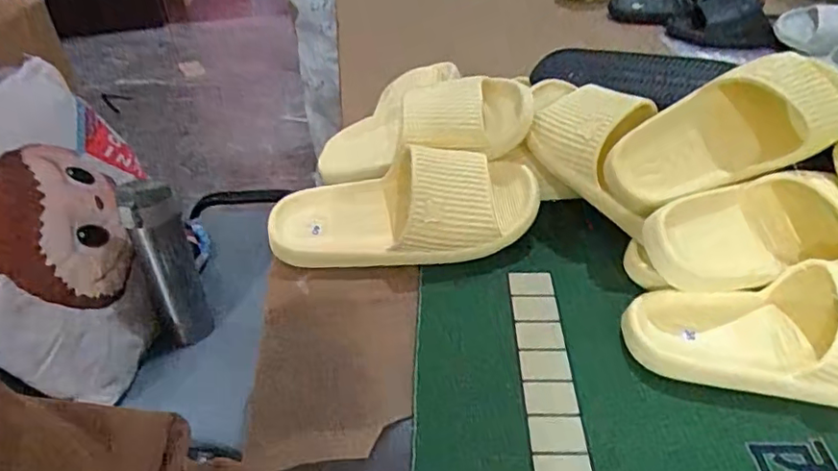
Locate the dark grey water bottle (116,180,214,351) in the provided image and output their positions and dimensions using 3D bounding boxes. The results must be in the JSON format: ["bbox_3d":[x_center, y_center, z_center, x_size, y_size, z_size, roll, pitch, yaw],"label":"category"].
[{"bbox_3d":[-0.328,0.041,0.766,0.075,0.236,0.064,-20,40,-21],"label":"dark grey water bottle"}]

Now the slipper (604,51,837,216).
[{"bbox_3d":[0.281,-0.091,0.549,0.233,0.065,0.093,-23,80,-3],"label":"slipper"}]

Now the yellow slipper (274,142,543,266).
[{"bbox_3d":[-0.014,-0.027,0.570,0.256,0.080,0.089,-3,39,1],"label":"yellow slipper"}]

